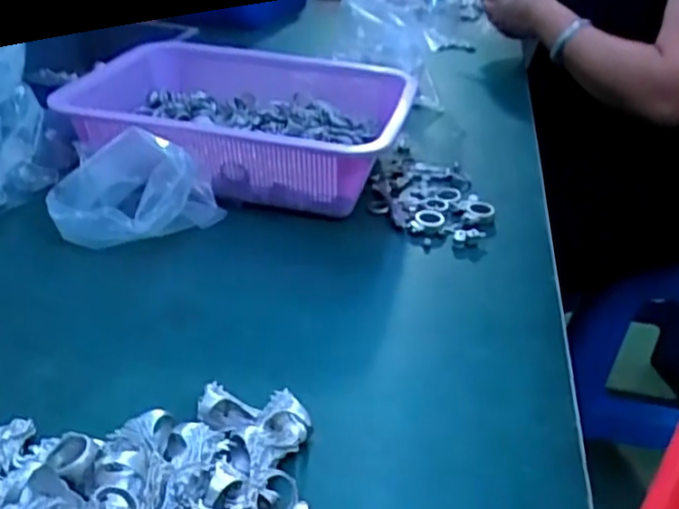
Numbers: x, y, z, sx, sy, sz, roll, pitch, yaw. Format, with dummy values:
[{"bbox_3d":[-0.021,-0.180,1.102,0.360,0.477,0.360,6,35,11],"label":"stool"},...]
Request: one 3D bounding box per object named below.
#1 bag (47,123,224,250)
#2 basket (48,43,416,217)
[{"bbox_3d":[-0.157,-0.047,0.545,0.128,0.080,0.058,-10,34,-22],"label":"bag"},{"bbox_3d":[-0.116,-0.123,0.646,0.339,0.092,0.197,14,32,16],"label":"basket"}]

